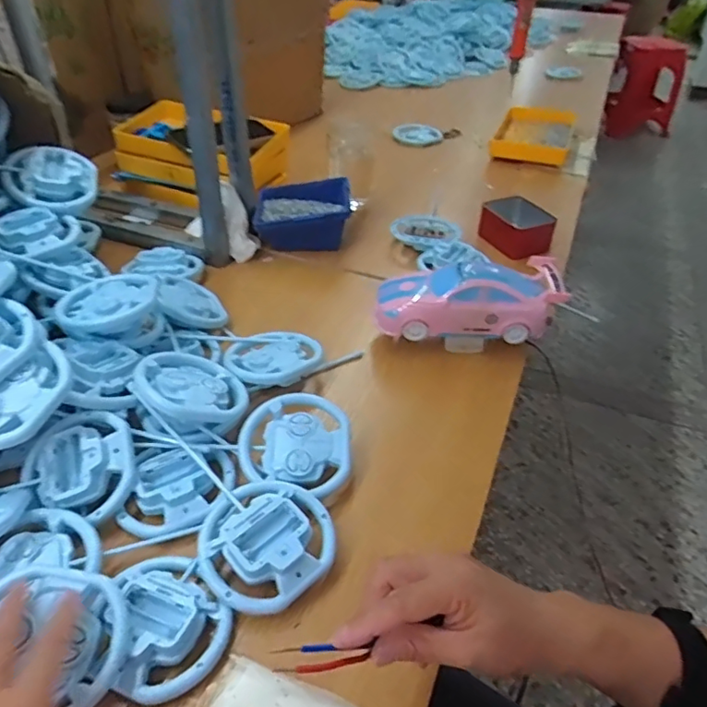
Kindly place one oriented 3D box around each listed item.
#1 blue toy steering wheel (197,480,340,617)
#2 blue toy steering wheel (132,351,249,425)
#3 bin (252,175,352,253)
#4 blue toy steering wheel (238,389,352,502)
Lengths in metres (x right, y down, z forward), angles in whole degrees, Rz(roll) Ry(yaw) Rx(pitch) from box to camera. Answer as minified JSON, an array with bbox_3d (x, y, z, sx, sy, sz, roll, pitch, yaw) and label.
[{"bbox_3d":[-0.070,0.151,0.458,0.102,0.045,0.098,1,40,-1],"label":"blue toy steering wheel"},{"bbox_3d":[-0.154,0.035,0.549,0.101,0.023,0.101,22,25,-11],"label":"blue toy steering wheel"},{"bbox_3d":[-0.075,-0.207,0.862,0.139,0.068,0.105,4,40,1],"label":"bin"},{"bbox_3d":[-0.052,0.083,0.533,0.101,0.023,0.092,2,59,-3],"label":"blue toy steering wheel"}]

